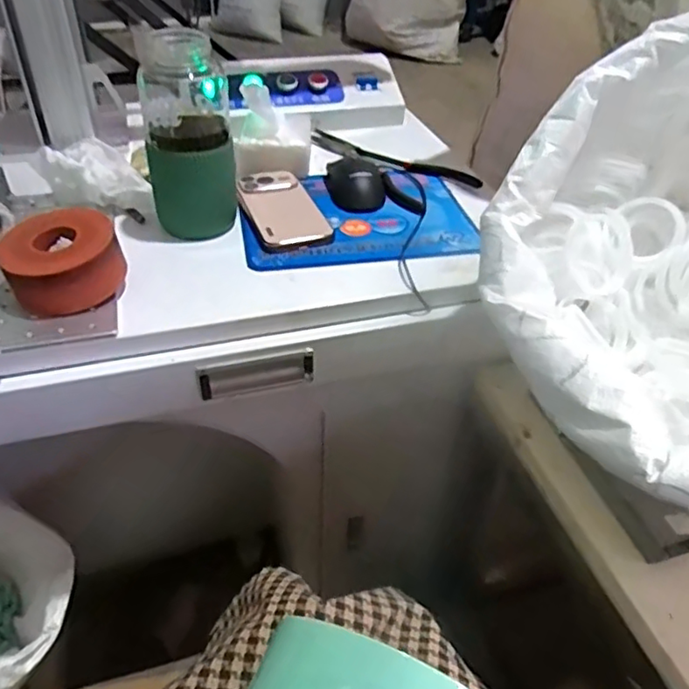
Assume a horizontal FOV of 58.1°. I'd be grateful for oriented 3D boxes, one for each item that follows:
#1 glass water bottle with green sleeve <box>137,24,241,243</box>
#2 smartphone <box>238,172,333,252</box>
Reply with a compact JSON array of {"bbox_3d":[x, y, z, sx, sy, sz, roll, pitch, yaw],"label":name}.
[{"bbox_3d":[-0.157,-0.215,0.628,0.086,0.173,0.085,-7,41,-10],"label":"glass water bottle with green sleeve"},{"bbox_3d":[-0.070,-0.152,0.688,0.082,0.017,0.145,-13,43,-18],"label":"smartphone"}]

